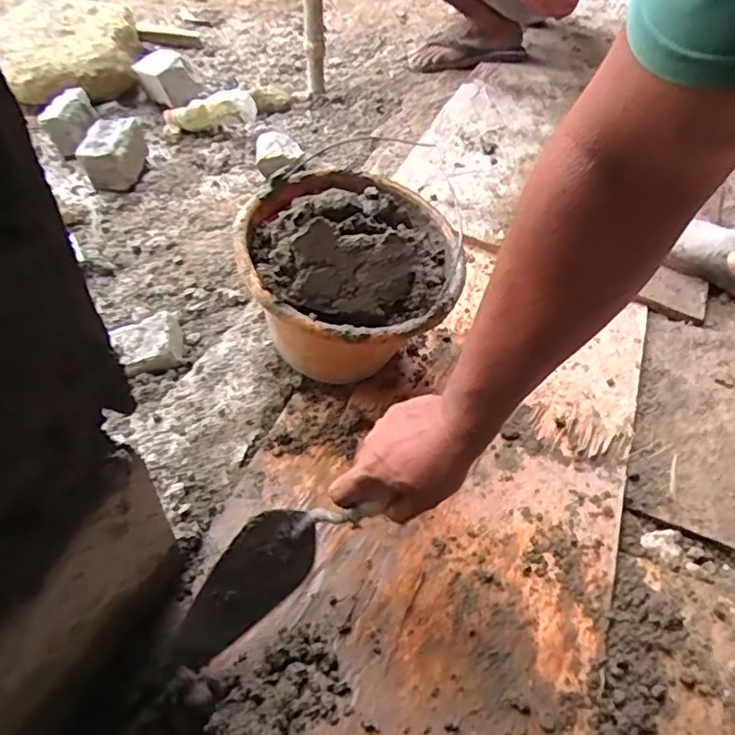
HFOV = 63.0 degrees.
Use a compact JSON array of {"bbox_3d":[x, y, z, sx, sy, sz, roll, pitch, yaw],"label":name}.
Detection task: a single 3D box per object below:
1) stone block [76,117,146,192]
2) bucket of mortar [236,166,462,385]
[{"bbox_3d":[-0.453,-0.381,1.069,0.094,0.093,0.104,3,49,-2],"label":"stone block"},{"bbox_3d":[-0.019,-0.101,0.682,0.227,0.188,0.234,2,49,-3],"label":"bucket of mortar"}]

